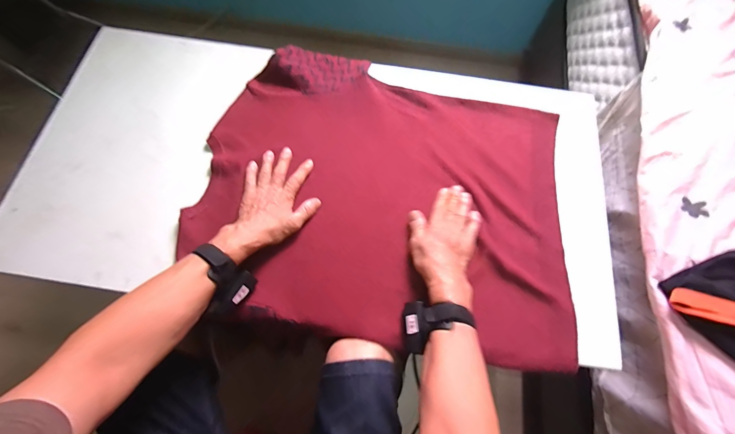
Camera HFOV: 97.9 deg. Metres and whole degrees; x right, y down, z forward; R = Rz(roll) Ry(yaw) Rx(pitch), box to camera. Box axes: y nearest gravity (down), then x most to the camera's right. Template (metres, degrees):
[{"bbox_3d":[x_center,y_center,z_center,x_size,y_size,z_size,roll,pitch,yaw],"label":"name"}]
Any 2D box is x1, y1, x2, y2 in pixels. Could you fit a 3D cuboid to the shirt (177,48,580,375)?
[{"bbox_3d":[0.032,-0.040,0.537,0.601,0.030,0.468,12,71,3],"label":"shirt"}]

